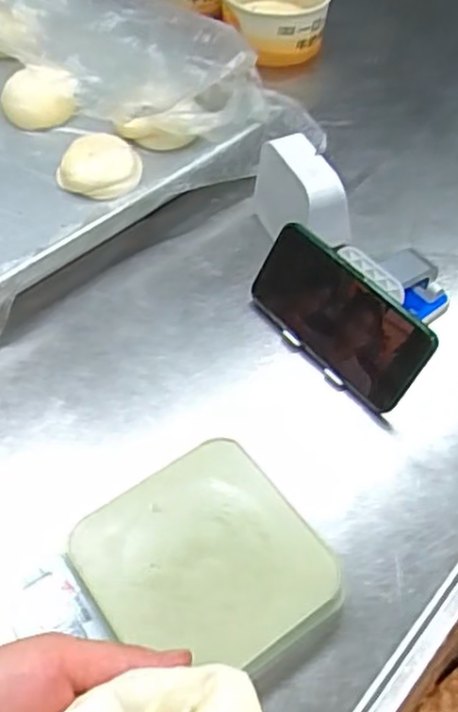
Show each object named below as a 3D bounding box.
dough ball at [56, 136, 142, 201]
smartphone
[{"bbox_3d":[-0.129,-0.185,0.712,0.082,0.023,0.084,0,54,0],"label":"dough ball"},{"bbox_3d":[0.085,-0.031,0.567,0.154,0.081,0.008,43,30,26],"label":"smartphone"}]

